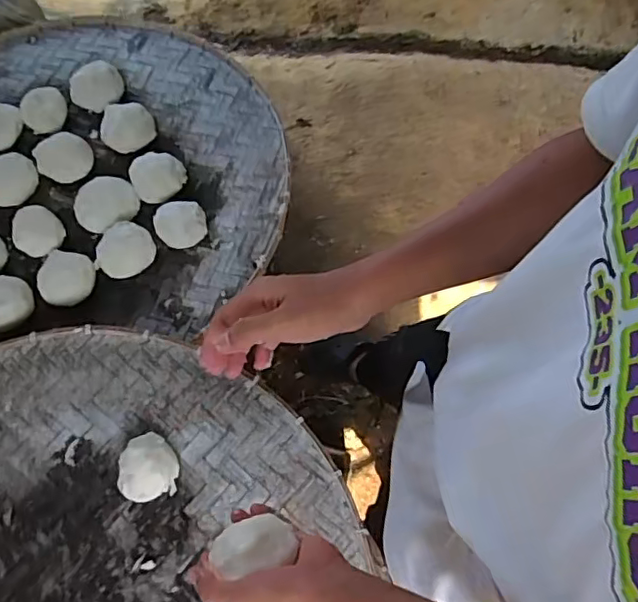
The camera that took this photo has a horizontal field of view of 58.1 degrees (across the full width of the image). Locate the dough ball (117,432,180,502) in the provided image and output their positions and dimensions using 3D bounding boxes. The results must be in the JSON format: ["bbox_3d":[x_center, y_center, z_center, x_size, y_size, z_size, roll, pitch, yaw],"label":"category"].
[{"bbox_3d":[-0.213,0.204,0.713,0.070,0.055,0.076,1,66,-1],"label":"dough ball"}]

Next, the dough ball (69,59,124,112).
[{"bbox_3d":[-0.371,-0.360,0.948,0.084,0.054,0.089,1,66,-1],"label":"dough ball"}]

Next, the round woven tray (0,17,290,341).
[{"bbox_3d":[-0.419,-0.210,0.914,0.711,0.061,0.634,-8,66,-5],"label":"round woven tray"}]

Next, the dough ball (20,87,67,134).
[{"bbox_3d":[-0.449,-0.313,0.940,0.074,0.040,0.078,-30,70,-14],"label":"dough ball"}]

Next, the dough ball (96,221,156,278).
[{"bbox_3d":[-0.290,-0.079,0.848,0.082,0.030,0.076,1,66,-1],"label":"dough ball"}]

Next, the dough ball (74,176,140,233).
[{"bbox_3d":[-0.327,-0.155,0.874,0.090,0.030,0.087,1,66,-1],"label":"dough ball"}]

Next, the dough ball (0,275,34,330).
[{"bbox_3d":[-0.447,0.005,0.813,0.081,0.039,0.081,1,66,-1],"label":"dough ball"}]

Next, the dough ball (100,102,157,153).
[{"bbox_3d":[-0.312,-0.284,0.931,0.082,0.030,0.081,1,66,-1],"label":"dough ball"}]

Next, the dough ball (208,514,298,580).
[{"bbox_3d":[-0.061,0.226,0.520,0.067,0.033,0.043,-2,41,-15],"label":"dough ball"}]

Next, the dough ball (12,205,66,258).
[{"bbox_3d":[-0.420,-0.101,0.861,0.079,0.029,0.068,25,68,9],"label":"dough ball"}]

